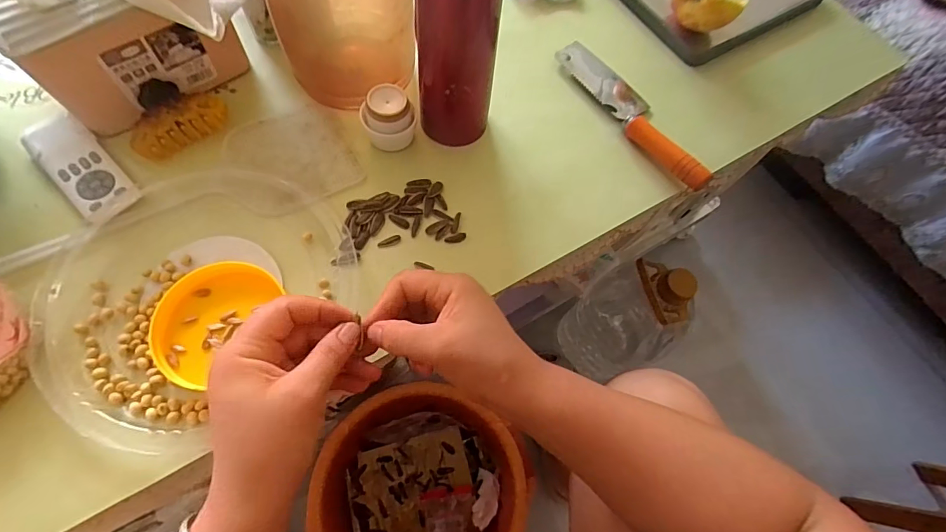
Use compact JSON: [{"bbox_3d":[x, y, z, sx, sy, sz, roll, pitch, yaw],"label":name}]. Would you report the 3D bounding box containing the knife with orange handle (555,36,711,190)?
[{"bbox_3d":[0.163,-0.162,0.453,0.036,0.027,0.219,-26,72,-15],"label":"knife with orange handle"}]

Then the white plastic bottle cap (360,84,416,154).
[{"bbox_3d":[-0.080,-0.137,0.416,0.045,0.049,0.042,39,69,13],"label":"white plastic bottle cap"}]

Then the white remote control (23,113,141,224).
[{"bbox_3d":[-0.349,-0.090,0.389,0.135,0.010,0.047,43,70,12],"label":"white remote control"}]

